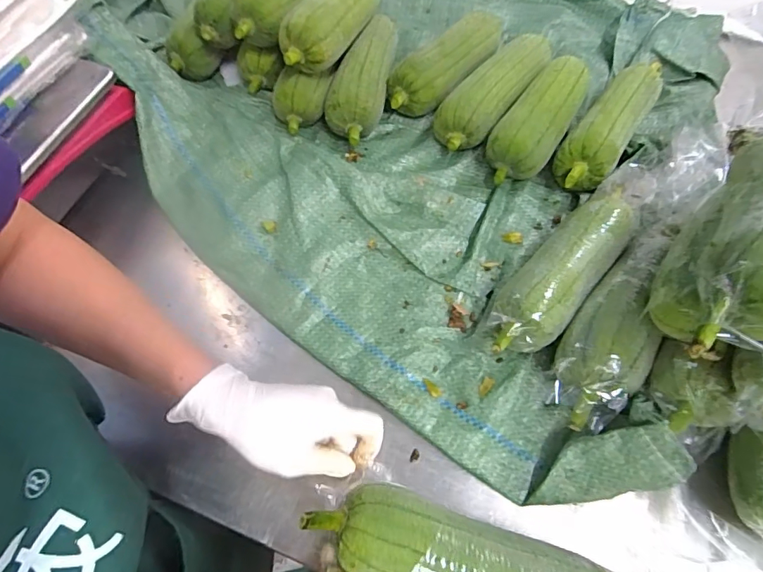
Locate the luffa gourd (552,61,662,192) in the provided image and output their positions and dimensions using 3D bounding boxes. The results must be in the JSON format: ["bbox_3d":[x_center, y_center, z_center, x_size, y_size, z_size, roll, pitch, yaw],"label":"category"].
[{"bbox_3d":[0.259,-0.186,0.520,0.059,0.057,0.218,32,67,17],"label":"luffa gourd"}]

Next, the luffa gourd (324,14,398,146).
[{"bbox_3d":[-0.019,-0.261,0.568,0.065,0.052,0.185,11,62,8],"label":"luffa gourd"}]

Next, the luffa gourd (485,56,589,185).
[{"bbox_3d":[0.180,-0.193,0.523,0.070,0.060,0.185,27,66,16],"label":"luffa gourd"}]

